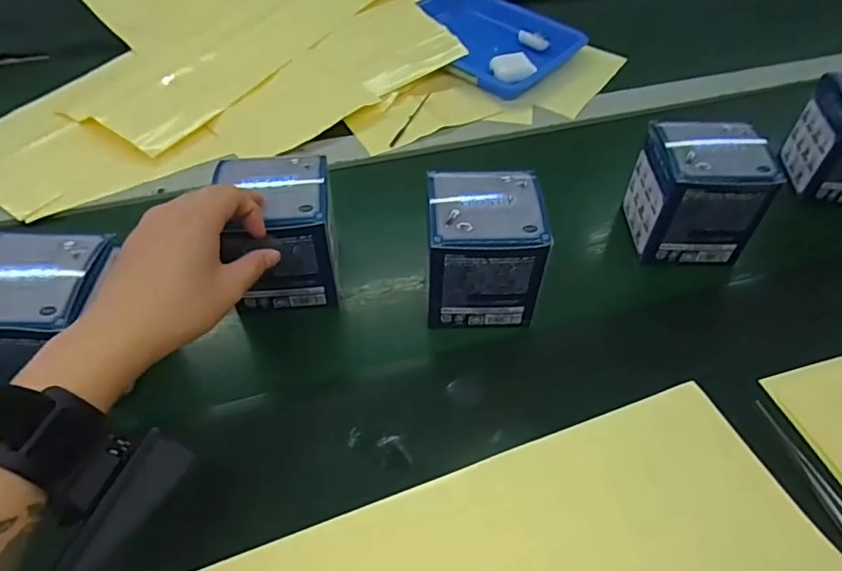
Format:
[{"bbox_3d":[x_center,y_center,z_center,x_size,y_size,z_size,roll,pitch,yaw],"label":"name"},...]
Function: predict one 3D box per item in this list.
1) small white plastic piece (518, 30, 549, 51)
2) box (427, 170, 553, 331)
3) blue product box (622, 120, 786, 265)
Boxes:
[{"bbox_3d":[0.147,-0.320,0.710,0.043,0.012,0.015,27,56,20],"label":"small white plastic piece"},{"bbox_3d":[0.047,-0.027,0.416,0.089,0.097,0.082,-4,51,1],"label":"box"},{"bbox_3d":[0.232,-0.081,0.461,0.085,0.096,0.086,-2,51,2],"label":"blue product box"}]

